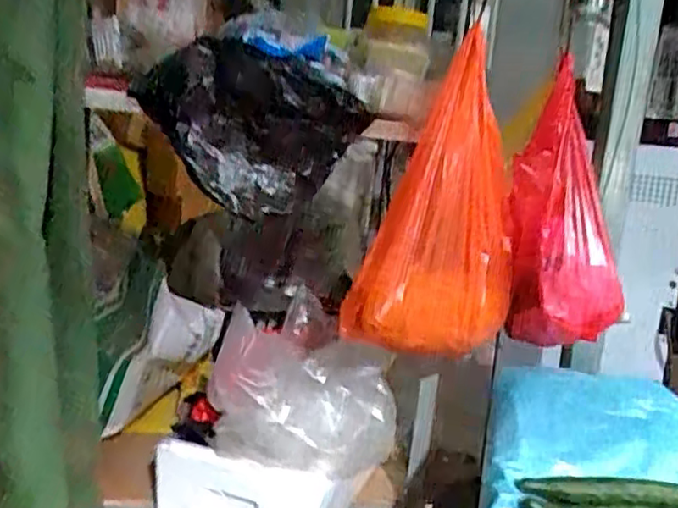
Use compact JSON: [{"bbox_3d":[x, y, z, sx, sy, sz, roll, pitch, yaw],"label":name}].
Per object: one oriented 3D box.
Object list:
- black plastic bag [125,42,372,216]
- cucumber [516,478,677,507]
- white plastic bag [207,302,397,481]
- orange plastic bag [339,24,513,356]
[{"bbox_3d":[-0.137,-0.192,1.036,0.336,0.243,0.122,6,13,5],"label":"black plastic bag"},{"bbox_3d":[0.371,0.300,0.828,0.292,0.025,0.037,5,13,1],"label":"cucumber"},{"bbox_3d":[-0.059,0.232,1.023,0.291,0.209,0.162,5,13,3],"label":"white plastic bag"},{"bbox_3d":[0.155,-0.072,0.983,0.177,0.418,0.258,11,14,26],"label":"orange plastic bag"}]

